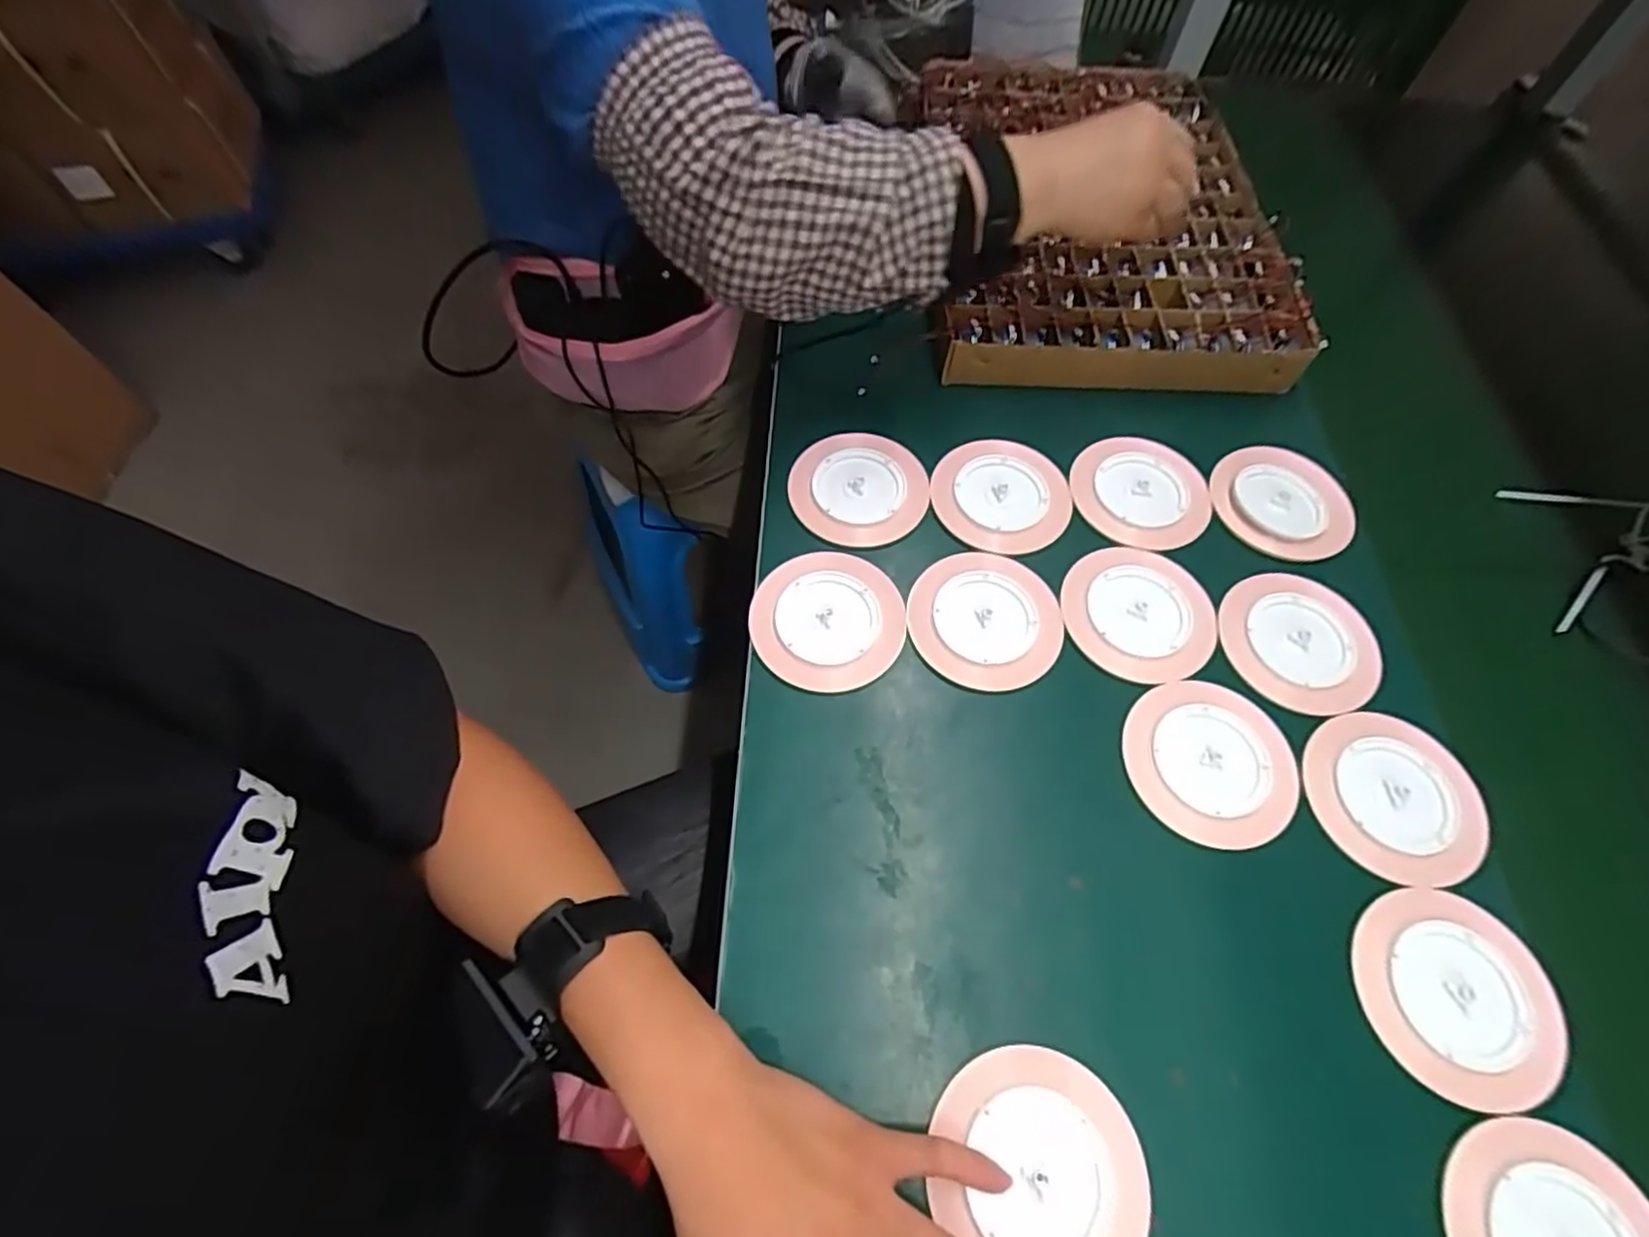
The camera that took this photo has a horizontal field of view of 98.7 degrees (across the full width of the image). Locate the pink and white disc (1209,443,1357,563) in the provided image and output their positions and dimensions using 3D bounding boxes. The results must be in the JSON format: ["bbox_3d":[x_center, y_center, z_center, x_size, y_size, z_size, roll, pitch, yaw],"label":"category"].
[{"bbox_3d":[0.337,-0.088,0.520,0.097,0.010,0.092,1,62,-2],"label":"pink and white disc"}]

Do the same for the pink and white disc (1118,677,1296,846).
[{"bbox_3d":[0.234,0.085,0.428,0.097,0.005,0.098,1,62,-2],"label":"pink and white disc"}]

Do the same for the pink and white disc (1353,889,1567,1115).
[{"bbox_3d":[0.331,0.195,0.370,0.091,0.011,0.098,1,62,-2],"label":"pink and white disc"}]

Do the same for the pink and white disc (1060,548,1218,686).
[{"bbox_3d":[0.210,-0.005,0.474,0.097,0.005,0.096,1,62,-2],"label":"pink and white disc"}]

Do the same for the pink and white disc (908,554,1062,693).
[{"bbox_3d":[0.109,-0.002,0.470,0.097,0.004,0.101,1,62,-2],"label":"pink and white disc"}]

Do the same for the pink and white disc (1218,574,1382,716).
[{"bbox_3d":[0.314,0.013,0.466,0.097,0.007,0.094,1,62,-2],"label":"pink and white disc"}]

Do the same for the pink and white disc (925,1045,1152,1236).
[{"bbox_3d":[0.102,0.256,0.330,0.099,0.008,0.092,40,67,17],"label":"pink and white disc"}]

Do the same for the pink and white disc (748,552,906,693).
[{"bbox_3d":[0.002,-0.001,0.466,0.097,0.005,0.098,1,62,-2],"label":"pink and white disc"}]

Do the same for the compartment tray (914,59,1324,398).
[{"bbox_3d":[0.238,-0.383,0.656,0.303,0.042,0.431,1,62,-2],"label":"compartment tray"}]

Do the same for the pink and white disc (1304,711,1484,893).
[{"bbox_3d":[0.338,0.104,0.420,0.098,0.005,0.096,1,62,-2],"label":"pink and white disc"}]

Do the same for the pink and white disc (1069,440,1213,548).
[{"bbox_3d":[0.233,-0.094,0.521,0.098,0.008,0.095,1,62,-2],"label":"pink and white disc"}]

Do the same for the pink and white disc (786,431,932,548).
[{"bbox_3d":[0.027,-0.096,0.518,0.095,0.010,0.100,1,62,-2],"label":"pink and white disc"}]

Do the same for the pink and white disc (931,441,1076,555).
[{"bbox_3d":[0.131,-0.092,0.521,0.099,0.011,0.096,1,62,-2],"label":"pink and white disc"}]

